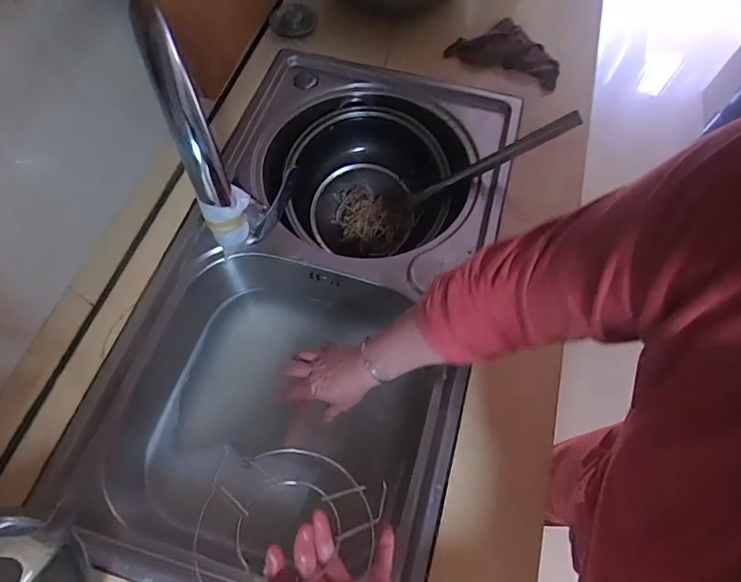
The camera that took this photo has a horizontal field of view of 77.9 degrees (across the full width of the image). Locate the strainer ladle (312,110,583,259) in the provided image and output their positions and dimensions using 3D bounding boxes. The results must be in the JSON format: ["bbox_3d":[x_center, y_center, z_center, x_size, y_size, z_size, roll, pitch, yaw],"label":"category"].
[{"bbox_3d":[0.101,-0.170,0.723,0.429,0.104,0.153,-16,58,31],"label":"strainer ladle"}]

